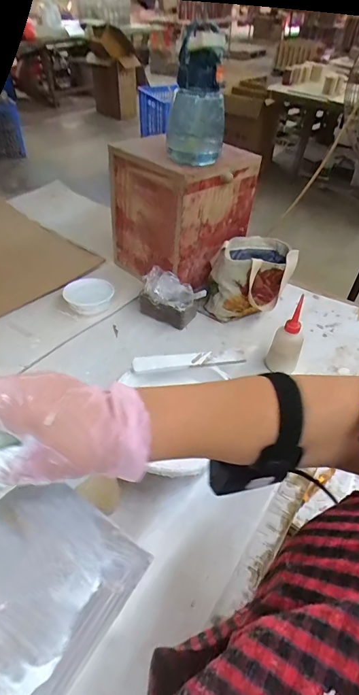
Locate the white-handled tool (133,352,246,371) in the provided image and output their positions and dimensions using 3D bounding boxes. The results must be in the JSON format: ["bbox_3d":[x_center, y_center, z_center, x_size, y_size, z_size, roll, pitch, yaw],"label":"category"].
[{"bbox_3d":[0.016,0.022,0.668,0.191,0.012,0.029,-5,46,-7],"label":"white-handled tool"}]

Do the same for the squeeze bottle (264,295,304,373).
[{"bbox_3d":[0.213,-0.009,0.748,0.059,0.158,0.047,17,47,13],"label":"squeeze bottle"}]

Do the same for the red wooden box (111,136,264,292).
[{"bbox_3d":[0.006,-0.340,0.932,0.253,0.280,0.250,-33,55,-31],"label":"red wooden box"}]

